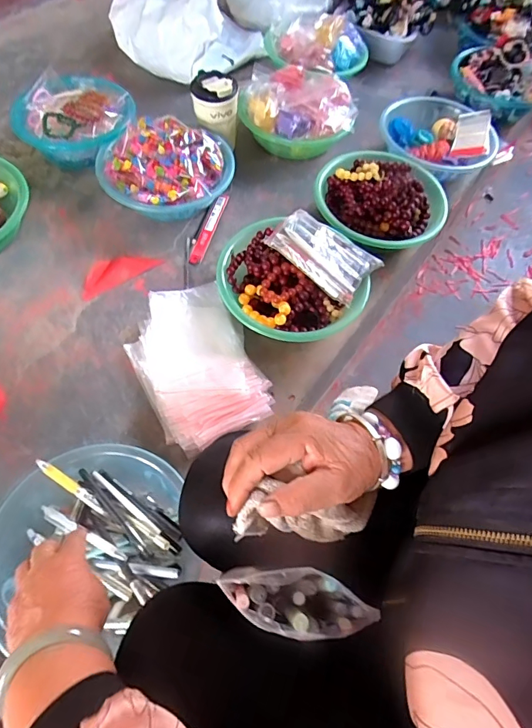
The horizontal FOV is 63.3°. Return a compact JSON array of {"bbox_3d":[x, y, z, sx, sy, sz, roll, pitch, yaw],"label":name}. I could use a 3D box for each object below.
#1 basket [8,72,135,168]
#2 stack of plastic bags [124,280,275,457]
[{"bbox_3d":[-0.370,-0.482,0.849,0.214,0.087,0.201,1,62,-2],"label":"basket"},{"bbox_3d":[-0.107,-0.007,0.649,0.168,0.048,0.254,-25,66,-15],"label":"stack of plastic bags"}]

